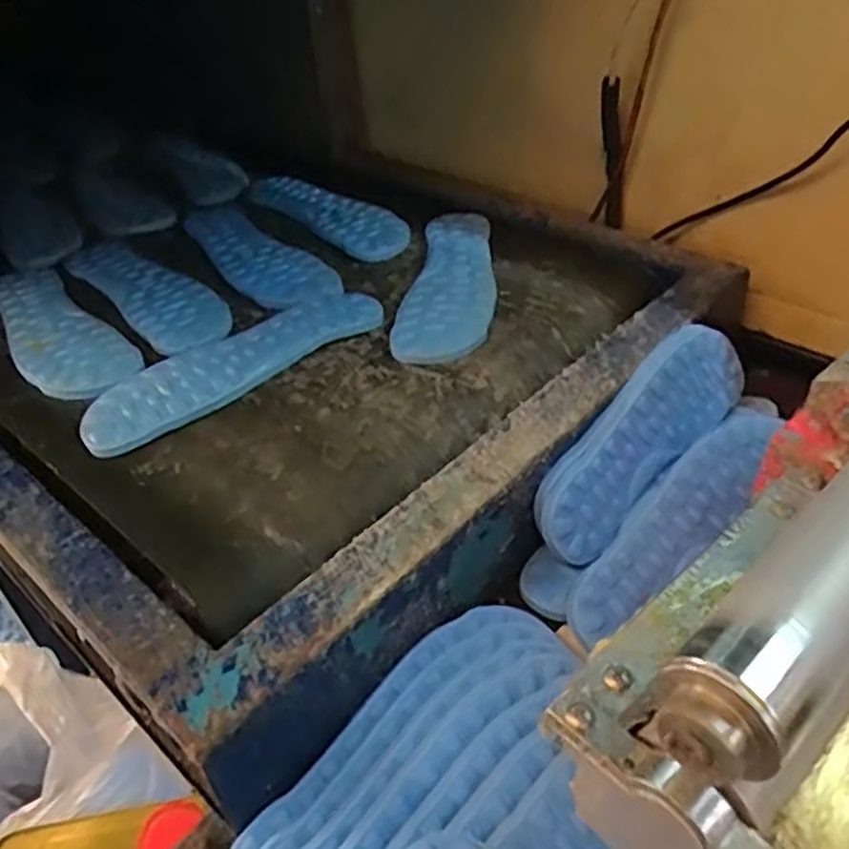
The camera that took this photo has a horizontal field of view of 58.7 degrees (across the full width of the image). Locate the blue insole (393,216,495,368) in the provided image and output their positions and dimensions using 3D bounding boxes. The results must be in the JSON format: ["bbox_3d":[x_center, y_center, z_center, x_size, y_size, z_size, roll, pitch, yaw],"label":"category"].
[{"bbox_3d":[0.027,-0.136,0.704,0.079,0.015,0.249,3,41,11],"label":"blue insole"}]

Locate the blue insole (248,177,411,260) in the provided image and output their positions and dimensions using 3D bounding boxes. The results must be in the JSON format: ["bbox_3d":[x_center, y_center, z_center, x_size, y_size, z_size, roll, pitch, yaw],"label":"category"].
[{"bbox_3d":[-0.108,-0.243,0.851,0.083,0.018,0.251,-34,47,-29],"label":"blue insole"}]

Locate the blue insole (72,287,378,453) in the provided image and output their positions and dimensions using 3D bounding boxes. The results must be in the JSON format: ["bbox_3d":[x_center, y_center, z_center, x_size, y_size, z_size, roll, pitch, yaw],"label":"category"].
[{"bbox_3d":[-0.157,-0.055,0.637,0.269,0.011,0.078,-31,56,-27],"label":"blue insole"}]

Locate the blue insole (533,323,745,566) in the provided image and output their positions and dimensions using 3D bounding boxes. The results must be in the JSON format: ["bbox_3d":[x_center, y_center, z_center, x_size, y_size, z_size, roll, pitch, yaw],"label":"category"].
[{"bbox_3d":[0.163,0.009,0.566,0.226,0.077,0.020,-40,19,-22],"label":"blue insole"}]

